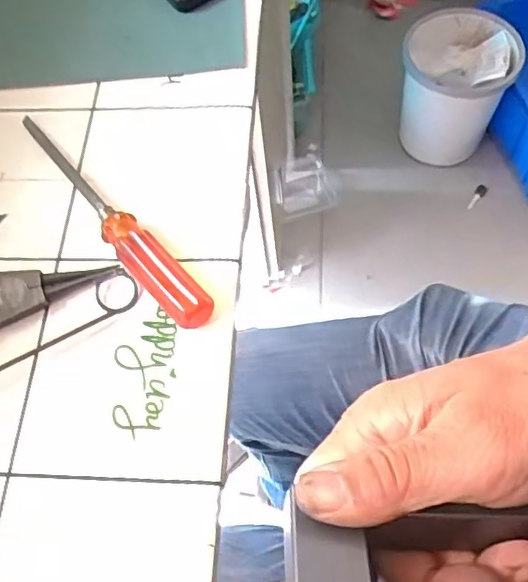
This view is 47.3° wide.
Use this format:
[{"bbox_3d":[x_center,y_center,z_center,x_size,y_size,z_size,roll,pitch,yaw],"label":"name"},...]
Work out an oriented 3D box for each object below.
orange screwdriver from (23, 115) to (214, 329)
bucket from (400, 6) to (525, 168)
[{"bbox_3d":[-0.092,-0.044,0.342,0.021,0.022,0.184,-39,67,-15],"label":"orange screwdriver"},{"bbox_3d":[0.367,-0.385,1.179,0.196,0.227,0.217,6,64,7],"label":"bucket"}]

